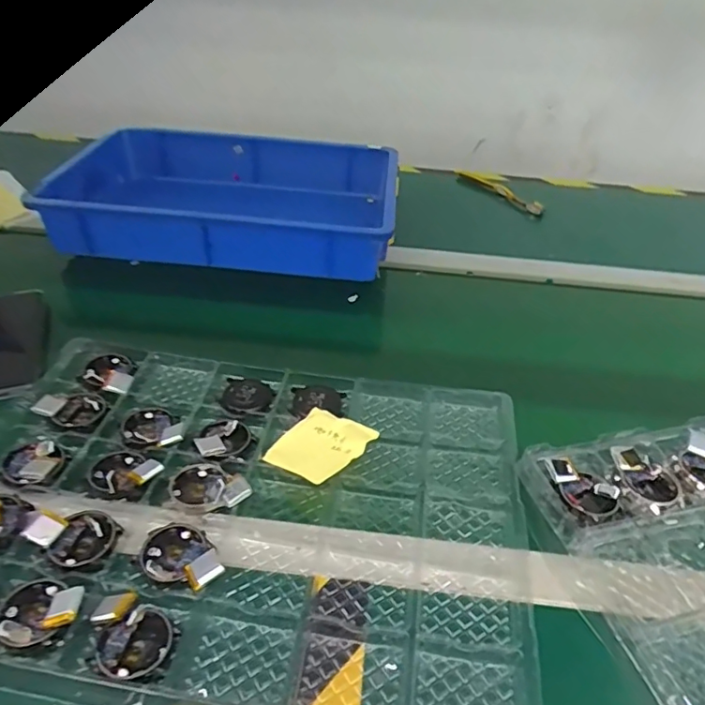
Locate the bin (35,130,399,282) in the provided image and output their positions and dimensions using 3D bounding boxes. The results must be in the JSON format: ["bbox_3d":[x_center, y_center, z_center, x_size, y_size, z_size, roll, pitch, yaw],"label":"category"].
[{"bbox_3d":[-0.162,-0.206,0.756,0.418,0.112,0.287,3,39,0],"label":"bin"}]

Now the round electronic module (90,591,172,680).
[{"bbox_3d":[-0.139,0.174,0.350,0.041,0.018,0.056,-22,45,-27],"label":"round electronic module"}]

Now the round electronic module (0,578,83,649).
[{"bbox_3d":[-0.200,0.163,0.357,0.049,0.017,0.041,-20,44,-25],"label":"round electronic module"}]

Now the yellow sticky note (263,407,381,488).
[{"bbox_3d":[-0.027,0.078,0.471,0.067,0.028,0.070,30,46,30],"label":"yellow sticky note"}]

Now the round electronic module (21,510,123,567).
[{"bbox_3d":[-0.199,0.128,0.398,0.055,0.024,0.040,12,40,12],"label":"round electronic module"}]

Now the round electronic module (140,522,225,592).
[{"bbox_3d":[-0.121,0.142,0.388,0.044,0.017,0.063,-24,45,-29],"label":"round electronic module"}]

